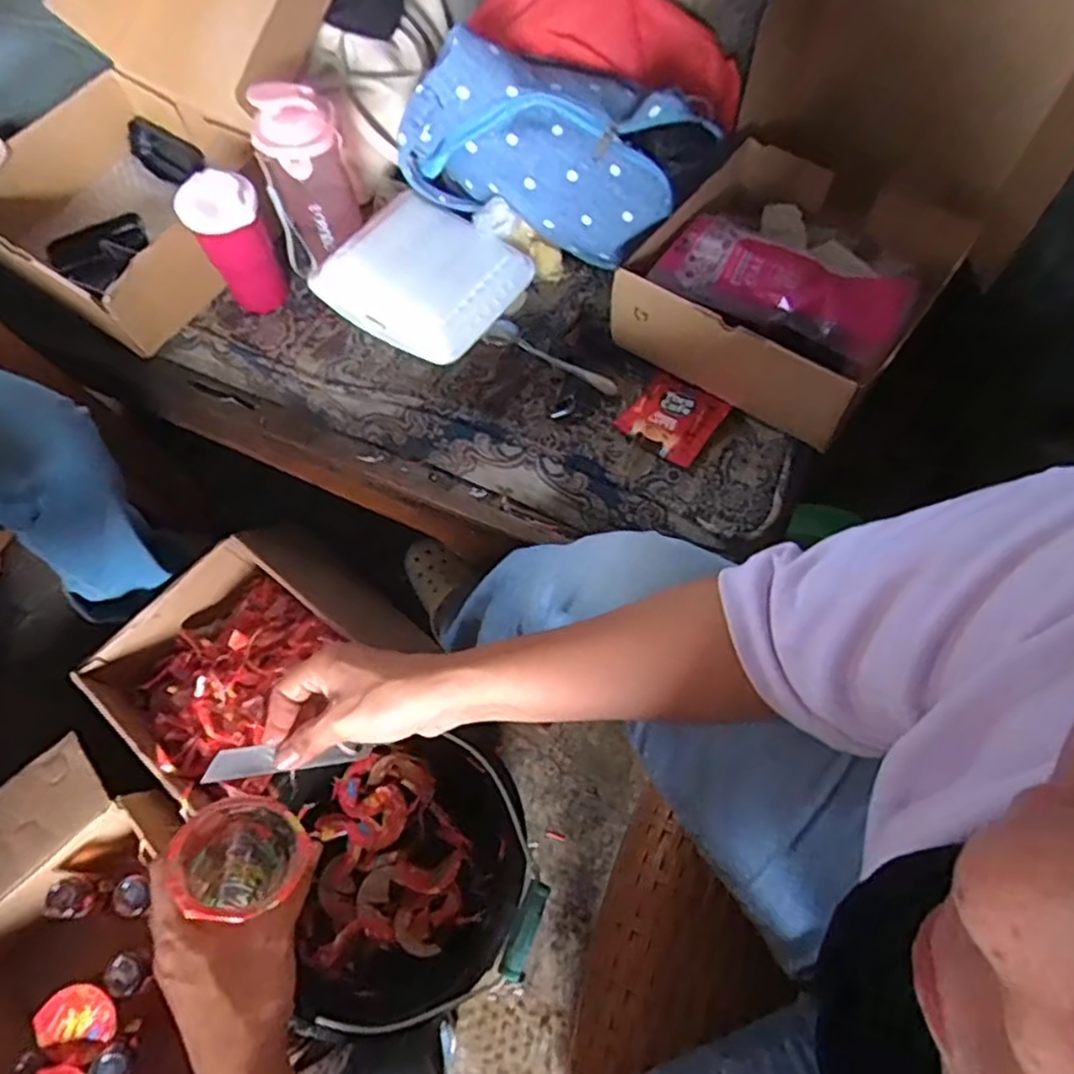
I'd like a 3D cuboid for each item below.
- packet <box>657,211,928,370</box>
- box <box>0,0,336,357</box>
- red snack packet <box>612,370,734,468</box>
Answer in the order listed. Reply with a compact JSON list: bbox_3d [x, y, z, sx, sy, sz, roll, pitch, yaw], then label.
[{"bbox_3d":[0.248,-0.259,0.675,0.239,0.024,0.133,28,69,15],"label":"packet"},{"bbox_3d":[-0.418,-0.487,0.740,0.304,0.275,0.457,37,71,18],"label":"box"},{"bbox_3d":[0.141,-0.128,0.690,0.090,0.009,0.100,34,70,17],"label":"red snack packet"}]

